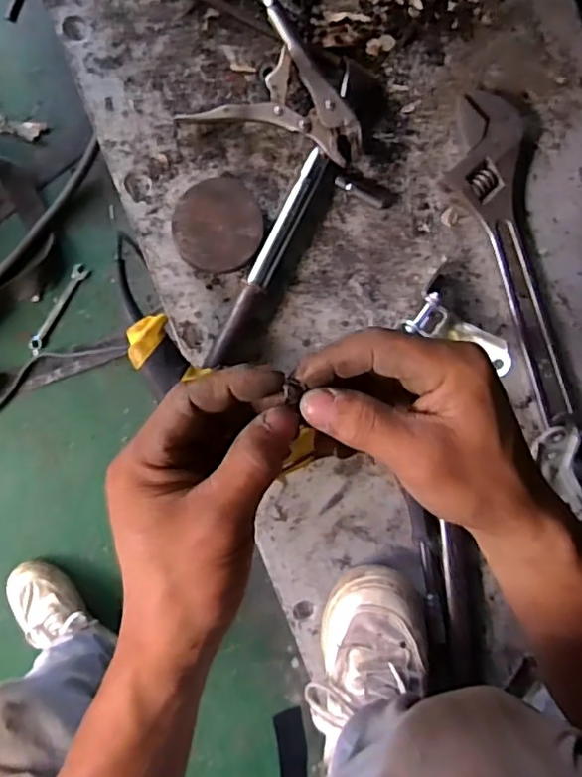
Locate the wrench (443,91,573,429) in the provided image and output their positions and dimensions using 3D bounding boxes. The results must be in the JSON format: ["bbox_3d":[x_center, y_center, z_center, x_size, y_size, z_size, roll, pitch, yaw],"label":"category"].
[{"bbox_3d":[0.222,-0.122,0.581,0.072,0.031,0.327,-20,95,-6],"label":"wrench"}]

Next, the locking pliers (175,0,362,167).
[{"bbox_3d":[-0.001,-0.261,0.541,0.144,0.036,0.120,32,88,-7],"label":"locking pliers"}]

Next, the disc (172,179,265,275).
[{"bbox_3d":[-0.067,-0.147,0.544,0.078,0.027,0.081,0,93,-7],"label":"disc"}]

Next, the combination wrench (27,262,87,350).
[{"bbox_3d":[-0.412,-0.143,1.042,0.026,0.010,0.167,33,88,-7],"label":"combination wrench"}]

